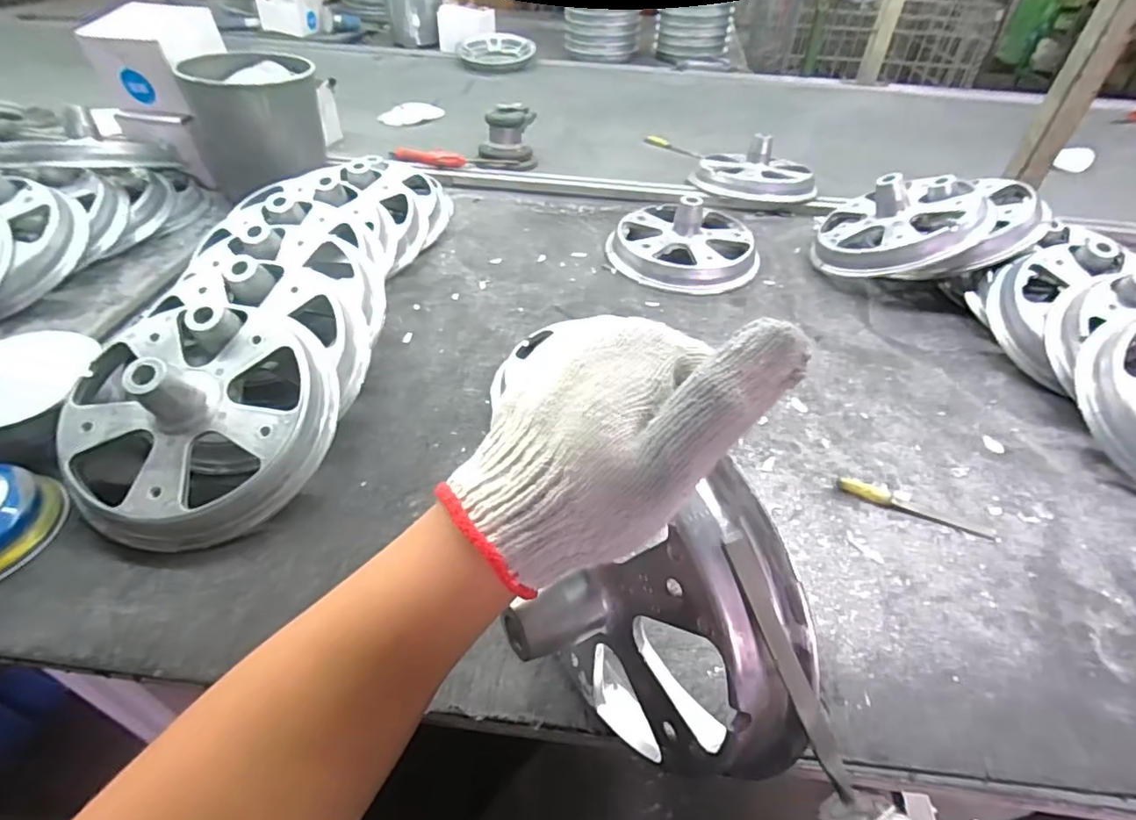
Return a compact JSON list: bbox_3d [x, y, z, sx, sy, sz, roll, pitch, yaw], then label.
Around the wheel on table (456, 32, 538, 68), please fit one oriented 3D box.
[{"bbox_3d":[-0.190,-0.962,1.506,0.206,0.047,0.172,-2,43,-5],"label":"wheel on table"}]

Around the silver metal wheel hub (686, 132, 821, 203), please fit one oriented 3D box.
[{"bbox_3d":[0.304,-0.401,0.935,0.184,0.075,0.161,-4,45,-7],"label":"silver metal wheel hub"}]

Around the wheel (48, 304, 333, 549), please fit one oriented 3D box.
[{"bbox_3d":[-0.288,-0.001,0.434,0.187,0.069,0.204,3,70,-8],"label":"wheel"}]

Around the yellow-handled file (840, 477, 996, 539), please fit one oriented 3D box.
[{"bbox_3d":[0.297,0.082,0.478,0.122,0.010,0.014,19,47,15],"label":"yellow-handled file"}]

